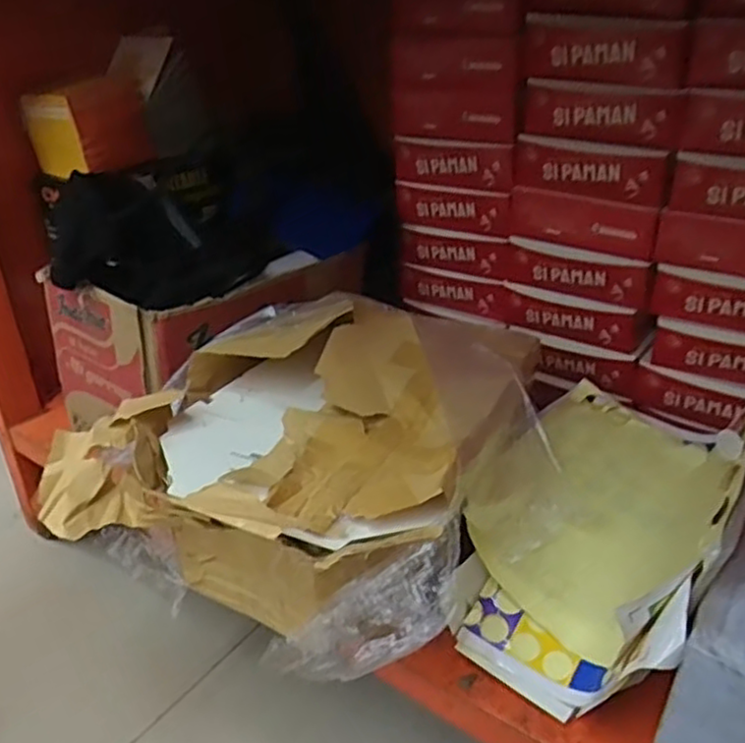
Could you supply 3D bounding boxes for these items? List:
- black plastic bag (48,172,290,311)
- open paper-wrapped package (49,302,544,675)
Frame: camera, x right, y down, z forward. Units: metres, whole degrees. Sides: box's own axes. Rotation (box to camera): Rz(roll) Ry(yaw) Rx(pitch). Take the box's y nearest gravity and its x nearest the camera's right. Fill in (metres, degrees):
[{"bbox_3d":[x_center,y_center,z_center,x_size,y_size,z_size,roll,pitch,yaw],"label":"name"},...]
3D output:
[{"bbox_3d":[-0.237,-0.167,0.829,0.203,0.117,0.221,5,30,10],"label":"black plastic bag"},{"bbox_3d":[-0.070,0.088,0.718,0.410,0.188,0.364,10,31,19],"label":"open paper-wrapped package"}]

